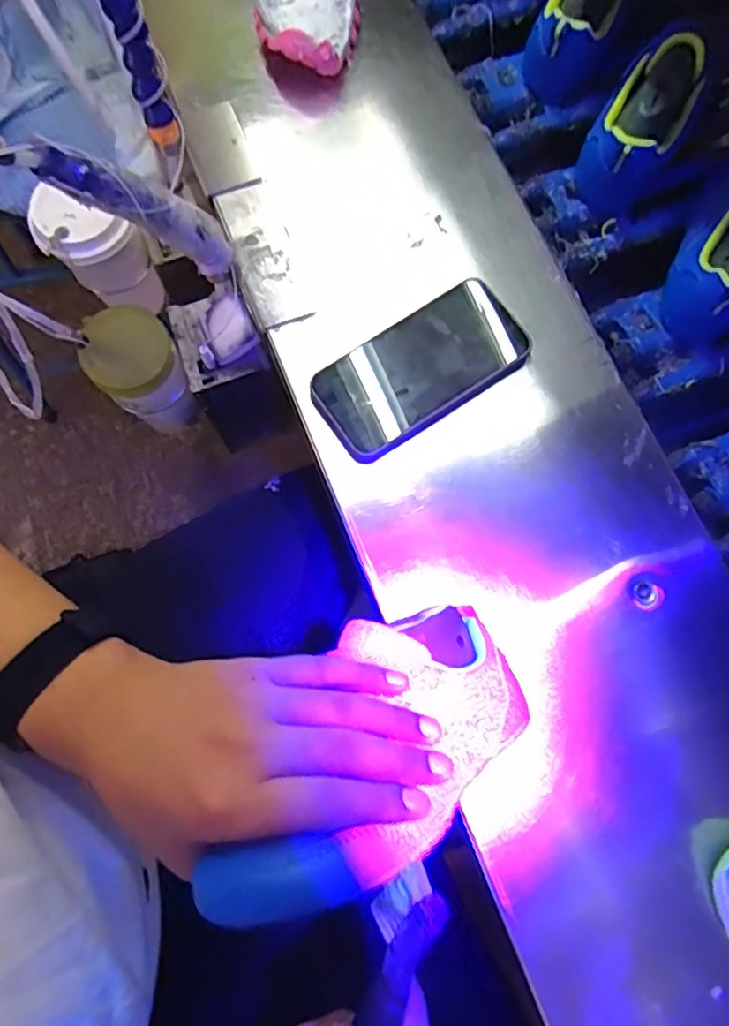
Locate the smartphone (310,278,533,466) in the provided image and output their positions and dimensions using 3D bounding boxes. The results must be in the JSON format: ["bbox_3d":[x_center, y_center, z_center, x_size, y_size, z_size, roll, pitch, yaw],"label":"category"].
[{"bbox_3d":[0.045,-0.111,0.460,0.165,0.016,0.076,-34,76,-7],"label":"smartphone"}]

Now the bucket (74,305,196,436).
[{"bbox_3d":[-0.200,-0.125,0.553,0.071,0.107,0.073,-1,75,2],"label":"bucket"}]

